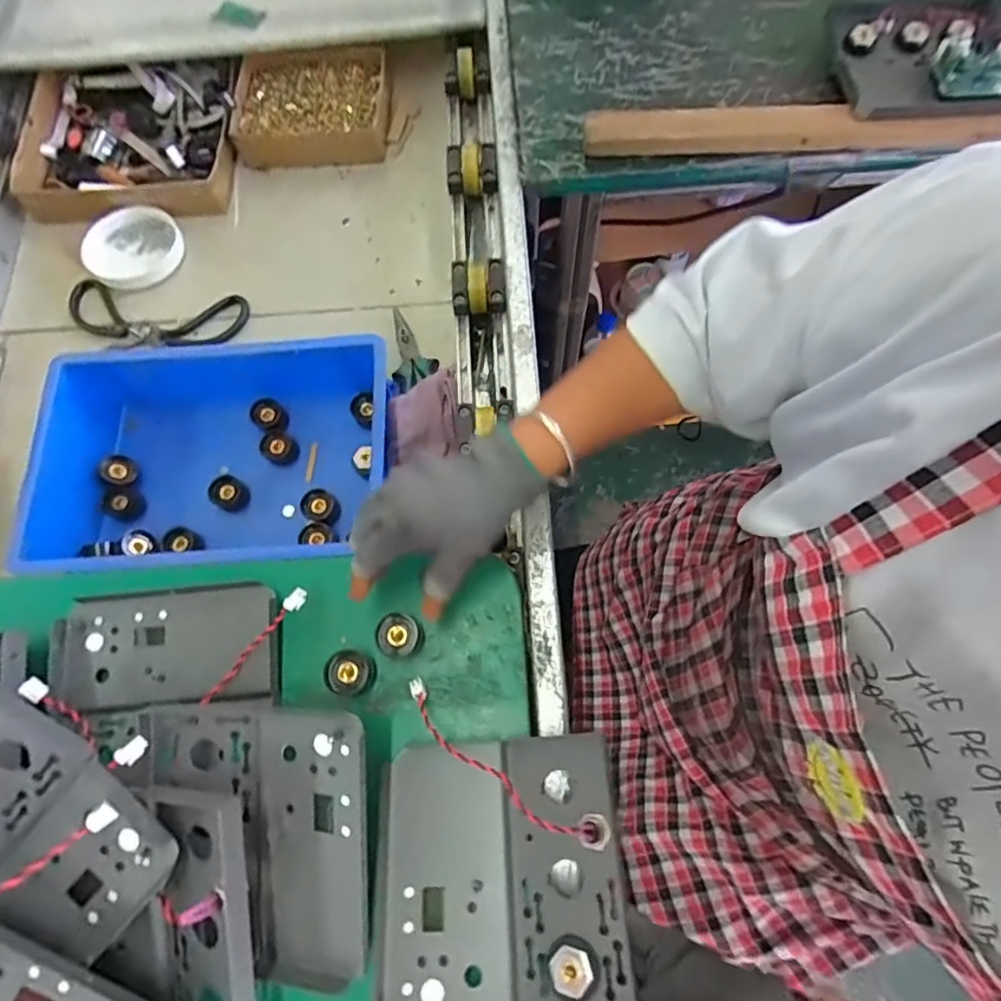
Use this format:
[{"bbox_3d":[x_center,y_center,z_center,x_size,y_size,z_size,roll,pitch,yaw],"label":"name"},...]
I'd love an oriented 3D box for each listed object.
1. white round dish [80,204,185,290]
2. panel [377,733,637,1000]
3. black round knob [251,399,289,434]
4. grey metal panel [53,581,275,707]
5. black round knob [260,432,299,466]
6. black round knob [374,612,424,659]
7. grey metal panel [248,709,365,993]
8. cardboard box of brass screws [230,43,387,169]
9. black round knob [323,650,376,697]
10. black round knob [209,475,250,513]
[{"bbox_3d":[-0.412,-0.285,0.648,0.103,0.026,0.087,-36,74,-9],"label":"white round dish"},{"bbox_3d":[0.000,0.232,0.353,0.143,0.037,0.154,-3,71,0],"label":"panel"},{"bbox_3d":[-0.225,-0.082,0.560,0.034,0.018,0.032,-1,72,2],"label":"black round knob"},{"bbox_3d":[-0.241,0.105,0.416,0.163,0.022,0.080,-3,71,0],"label":"grey metal panel"},{"bbox_3d":[-0.212,-0.050,0.553,0.030,0.020,0.026,10,72,5],"label":"black round knob"},{"bbox_3d":[-0.072,0.097,0.412,0.028,0.025,0.030,0,71,0],"label":"black round knob"},{"bbox_3d":[-0.120,0.208,0.353,0.083,0.013,0.161,-1,88,17],"label":"grey metal panel"},{"bbox_3d":[-0.220,-0.460,0.675,0.170,0.053,0.120,-1,72,2],"label":"cardboard box of brass screws"},{"bbox_3d":[-0.105,0.122,0.407,0.032,0.024,0.030,0,71,0],"label":"black round knob"},{"bbox_3d":[-0.254,-0.007,0.539,0.026,0.025,0.030,31,76,11],"label":"black round knob"}]

